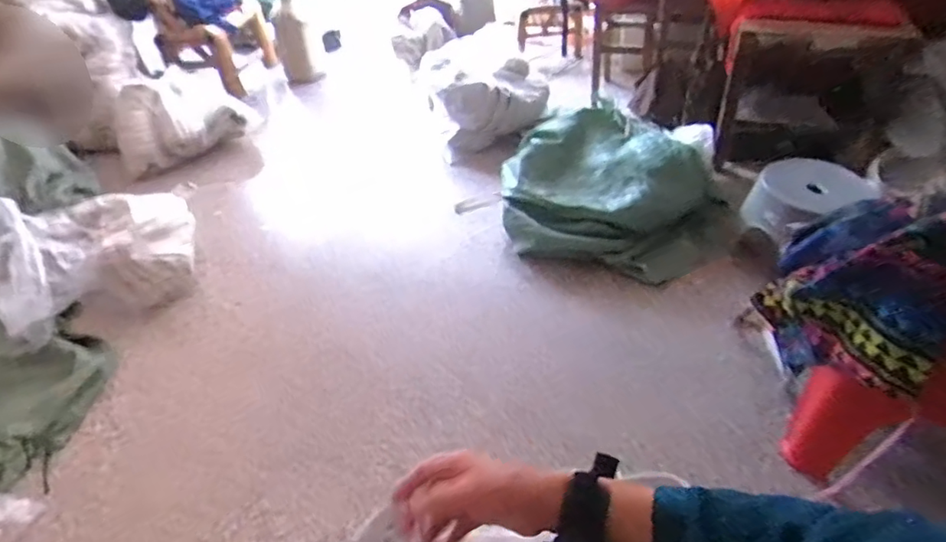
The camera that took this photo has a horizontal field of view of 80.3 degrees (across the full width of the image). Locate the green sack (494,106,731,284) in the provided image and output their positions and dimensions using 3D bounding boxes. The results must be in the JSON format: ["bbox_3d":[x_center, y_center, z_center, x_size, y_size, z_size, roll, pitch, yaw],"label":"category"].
[{"bbox_3d":[0.418,-0.270,1.705,0.638,0.241,0.600,7,43,15],"label":"green sack"}]

